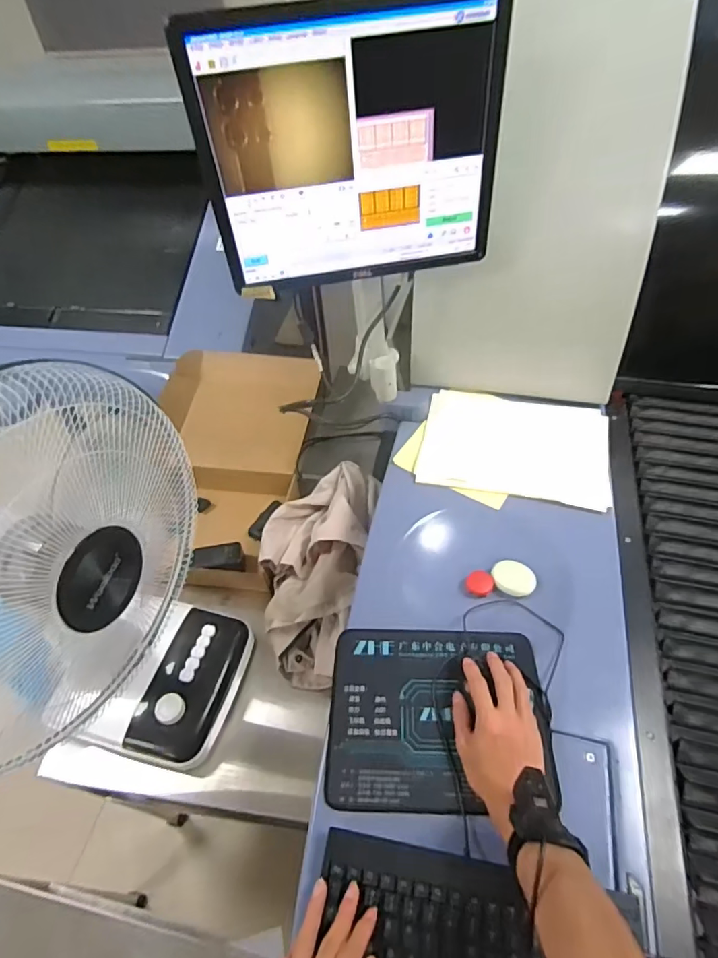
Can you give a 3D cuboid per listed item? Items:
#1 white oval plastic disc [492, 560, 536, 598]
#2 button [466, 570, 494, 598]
[{"bbox_3d":[0.227,0.146,0.740,0.062,0.013,0.048,25,56,24],"label":"white oval plastic disc"},{"bbox_3d":[0.177,0.153,0.738,0.039,0.008,0.040,-3,49,3],"label":"button"}]

